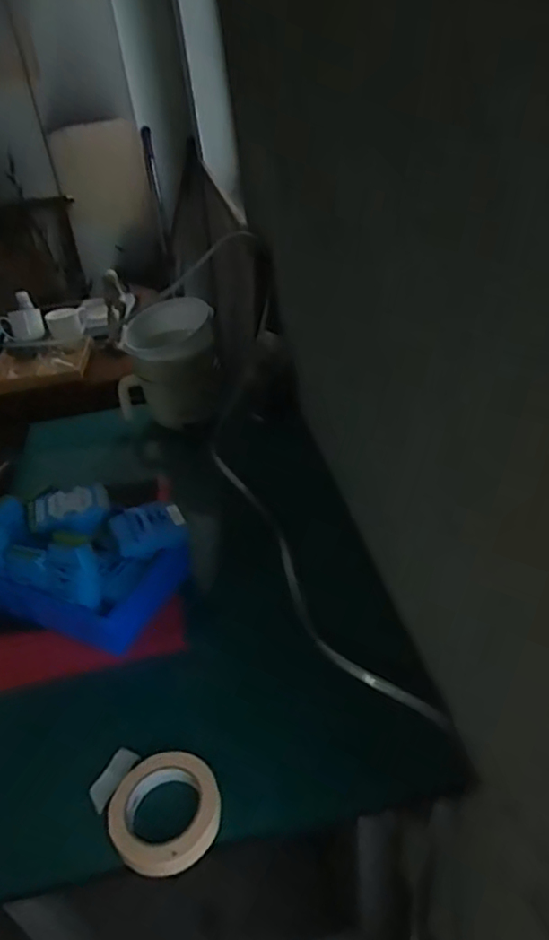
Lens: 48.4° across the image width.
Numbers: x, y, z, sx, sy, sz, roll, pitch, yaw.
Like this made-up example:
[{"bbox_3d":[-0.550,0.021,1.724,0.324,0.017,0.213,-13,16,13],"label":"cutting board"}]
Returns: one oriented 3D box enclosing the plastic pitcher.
[{"bbox_3d":[-0.223,-0.224,1.269,0.213,0.198,0.147,-8,34,-1],"label":"plastic pitcher"}]

